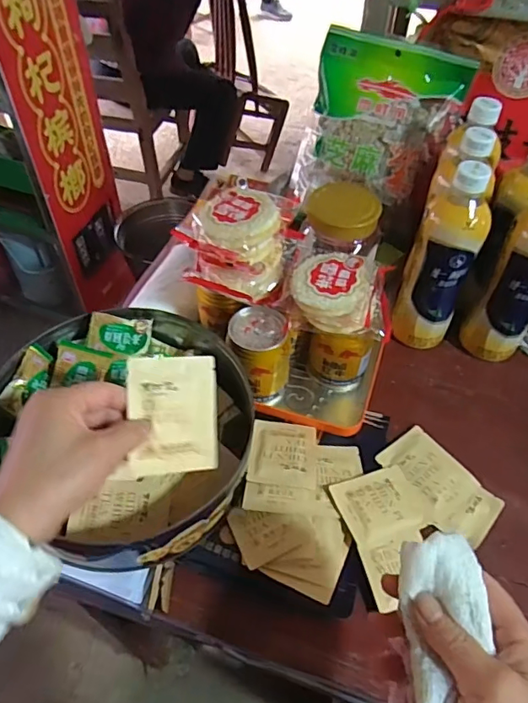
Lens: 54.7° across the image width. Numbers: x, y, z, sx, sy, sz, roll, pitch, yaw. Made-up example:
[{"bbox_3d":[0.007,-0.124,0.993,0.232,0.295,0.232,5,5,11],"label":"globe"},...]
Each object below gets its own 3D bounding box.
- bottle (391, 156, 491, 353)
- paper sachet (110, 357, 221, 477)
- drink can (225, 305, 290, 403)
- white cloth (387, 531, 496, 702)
[{"bbox_3d":[0.182,-0.094,0.516,0.065,0.193,0.071,24,54,15],"label":"bottle"},{"bbox_3d":[-0.063,0.045,0.356,0.064,0.005,0.080,0,90,-28],"label":"paper sachet"},{"bbox_3d":[-0.004,0.003,0.510,0.060,0.078,0.058,2,51,-2],"label":"drink can"},{"bbox_3d":[0.090,0.154,0.270,0.049,0.022,0.108,16,65,9],"label":"white cloth"}]

